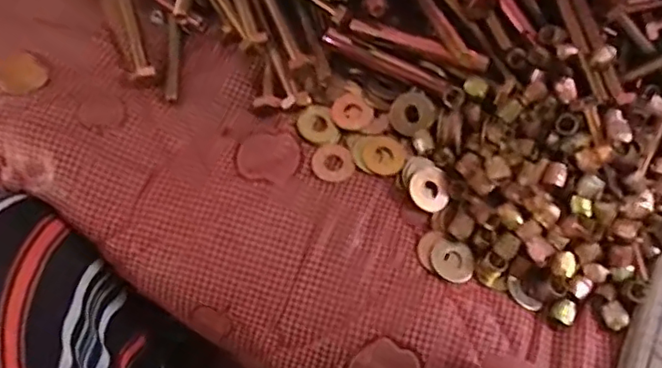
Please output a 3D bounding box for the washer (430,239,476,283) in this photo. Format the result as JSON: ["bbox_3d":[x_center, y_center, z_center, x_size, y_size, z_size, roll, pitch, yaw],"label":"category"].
[{"bbox_3d":[0.066,0.041,0.315,0.024,0.006,0.023,1,70,-3],"label":"washer"}]

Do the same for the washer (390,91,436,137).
[{"bbox_3d":[0.047,-0.041,0.343,0.025,0.004,0.024,0,91,2],"label":"washer"}]

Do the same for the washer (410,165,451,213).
[{"bbox_3d":[0.056,0.001,0.328,0.023,0.004,0.026,27,70,6],"label":"washer"}]

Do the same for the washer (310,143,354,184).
[{"bbox_3d":[0.001,-0.012,0.332,0.023,0.004,0.024,1,70,-3],"label":"washer"}]

